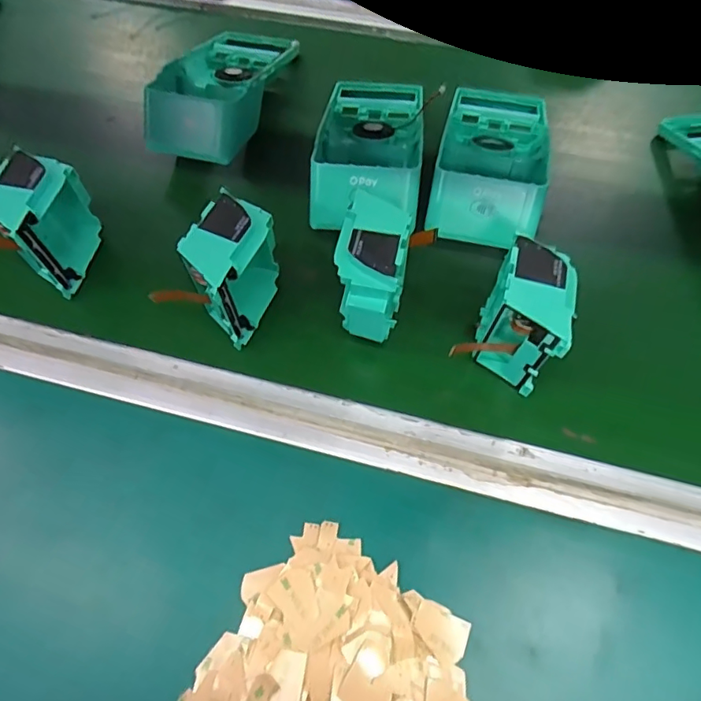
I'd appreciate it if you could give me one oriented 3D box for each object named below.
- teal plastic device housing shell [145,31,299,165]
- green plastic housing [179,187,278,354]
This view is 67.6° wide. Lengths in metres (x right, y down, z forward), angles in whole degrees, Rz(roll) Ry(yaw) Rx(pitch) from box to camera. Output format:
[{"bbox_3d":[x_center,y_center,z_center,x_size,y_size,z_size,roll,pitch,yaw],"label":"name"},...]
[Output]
[{"bbox_3d":[-0.110,-0.243,0.468,0.090,0.053,0.192,13,63,9],"label":"teal plastic device housing shell"},{"bbox_3d":[-0.078,-0.048,0.351,0.039,0.085,0.082,18,64,11],"label":"green plastic housing"}]

